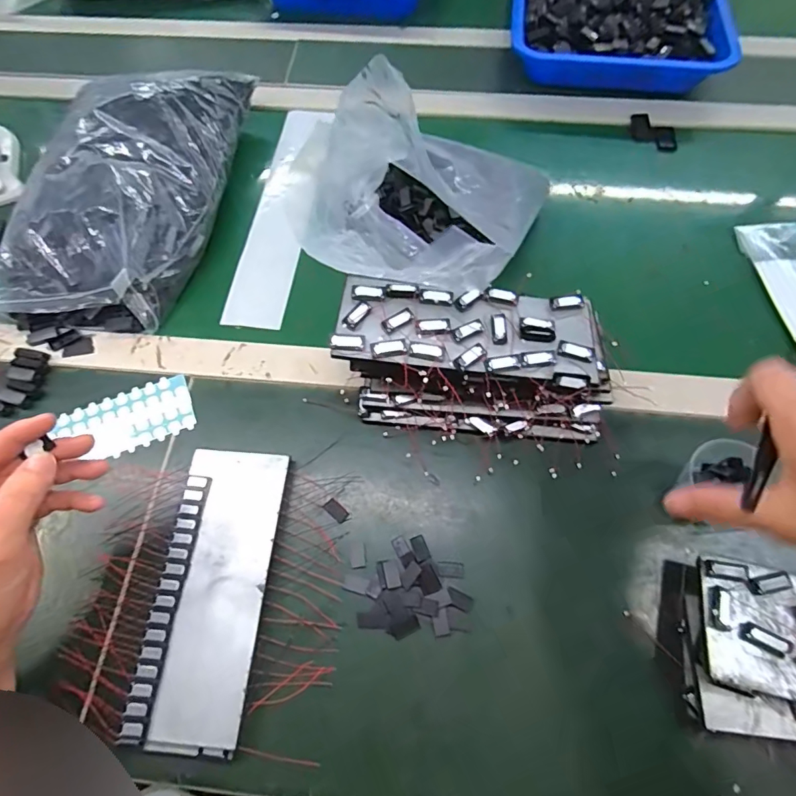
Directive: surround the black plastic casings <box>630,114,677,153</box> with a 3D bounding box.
[{"bbox_3d":[0.318,-0.326,0.570,0.036,0.018,0.063,-33,69,-13],"label":"black plastic casings"}]

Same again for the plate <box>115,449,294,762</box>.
[{"bbox_3d":[-0.139,0.142,0.352,0.080,0.021,0.204,4,65,3],"label":"plate"}]

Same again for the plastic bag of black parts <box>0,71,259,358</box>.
[{"bbox_3d":[-0.286,-0.223,0.485,0.182,0.078,0.352,14,66,8],"label":"plastic bag of black parts"}]

